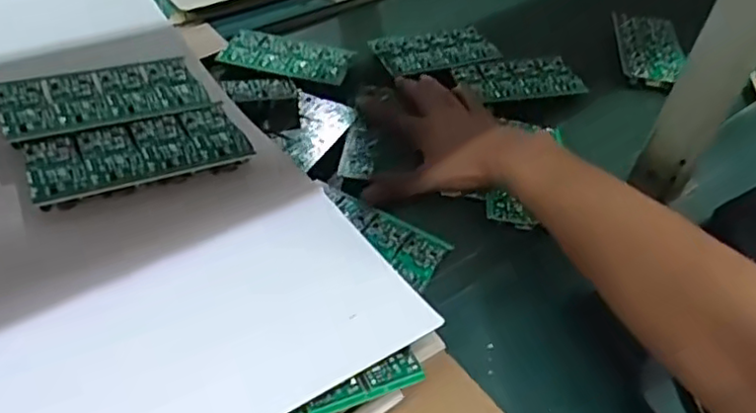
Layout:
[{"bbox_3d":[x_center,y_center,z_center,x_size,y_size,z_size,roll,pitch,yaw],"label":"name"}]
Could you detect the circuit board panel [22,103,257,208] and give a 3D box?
[{"bbox_3d":[-0.156,-0.037,0.420,0.131,0.012,0.063,-20,52,-23],"label":"circuit board panel"}]

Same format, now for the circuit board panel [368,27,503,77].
[{"bbox_3d":[0.064,-0.175,0.710,0.130,0.007,0.071,-14,51,-19],"label":"circuit board panel"}]

